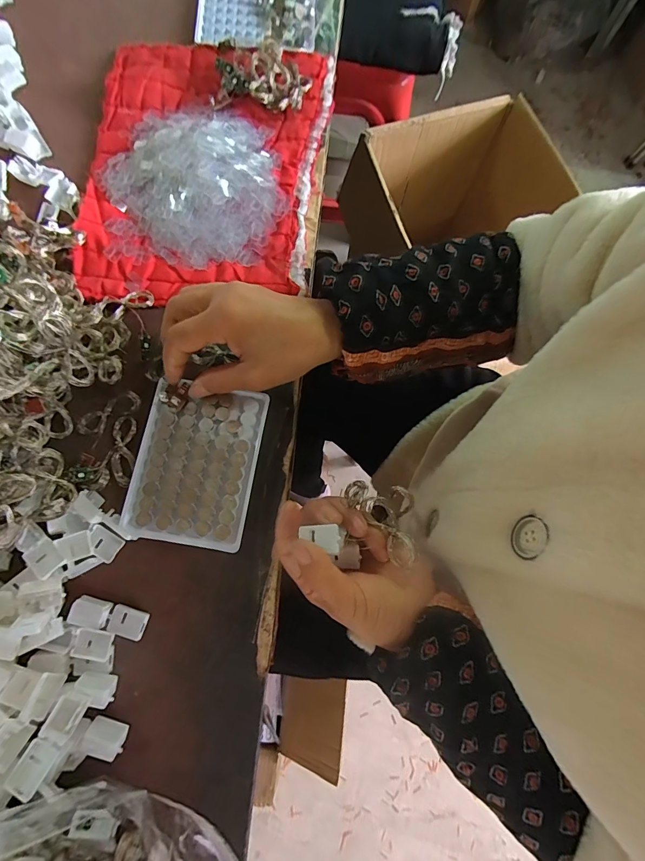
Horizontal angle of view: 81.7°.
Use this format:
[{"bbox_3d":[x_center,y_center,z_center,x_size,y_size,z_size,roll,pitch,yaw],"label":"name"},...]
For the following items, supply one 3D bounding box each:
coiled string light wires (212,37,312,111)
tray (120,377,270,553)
[{"bbox_3d":[-0.062,-0.364,0.384,0.093,0.027,0.058,5,78,-2],"label":"coiled string light wires"},{"bbox_3d":[-0.102,0.025,0.303,0.095,0.012,0.126,11,77,1],"label":"tray"}]

